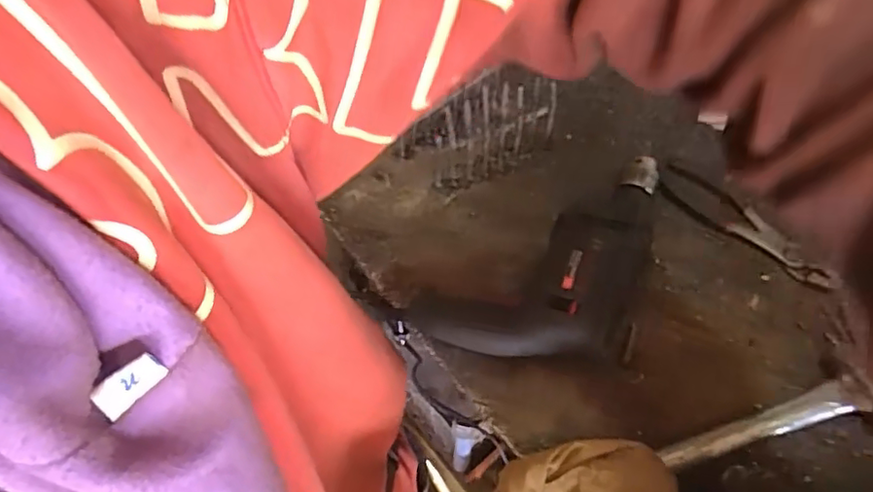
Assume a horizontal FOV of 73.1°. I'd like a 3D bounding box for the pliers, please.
[{"bbox_3d":[0.321,-0.023,0.612,0.048,0.018,0.187,-40,63,-20],"label":"pliers"}]

